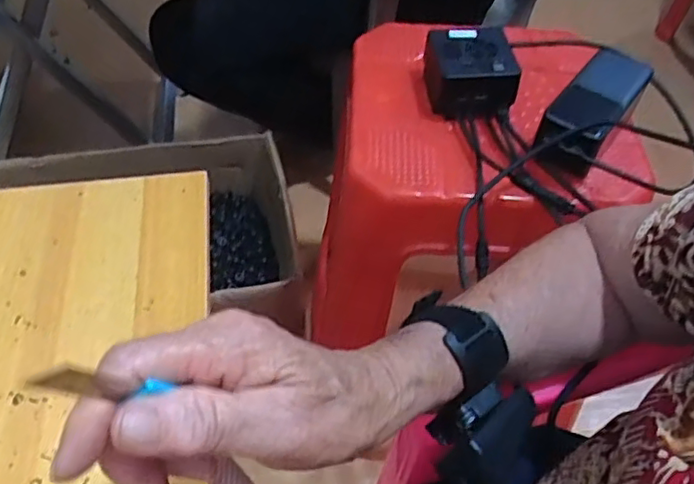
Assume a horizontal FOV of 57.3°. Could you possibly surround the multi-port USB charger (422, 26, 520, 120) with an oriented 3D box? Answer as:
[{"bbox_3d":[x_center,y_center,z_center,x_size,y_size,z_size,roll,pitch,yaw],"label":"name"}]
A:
[{"bbox_3d":[0.117,-0.165,0.608,0.083,0.050,0.084,2,51,1],"label":"multi-port USB charger"}]

